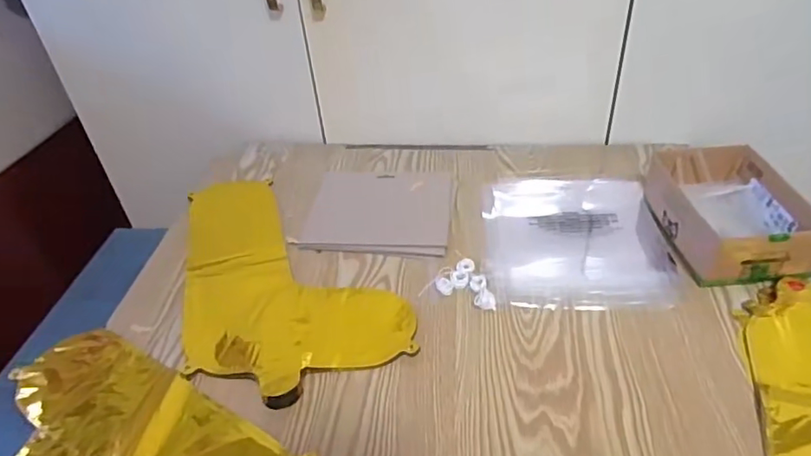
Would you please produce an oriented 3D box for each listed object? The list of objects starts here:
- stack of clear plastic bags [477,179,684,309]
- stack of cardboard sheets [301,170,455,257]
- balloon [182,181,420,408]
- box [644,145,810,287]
[{"bbox_3d":[0.213,0.009,0.690,0.215,0.010,0.240,-1,38,5],"label":"stack of clear plastic bags"},{"bbox_3d":[-0.035,-0.025,0.749,0.192,0.009,0.173,2,39,9],"label":"stack of cardboard sheets"},{"bbox_3d":[-0.159,0.044,0.661,0.222,0.021,0.378,-18,40,-16],"label":"balloon"},{"bbox_3d":[0.380,-0.020,0.639,0.133,0.065,0.188,-5,38,0],"label":"box"}]

